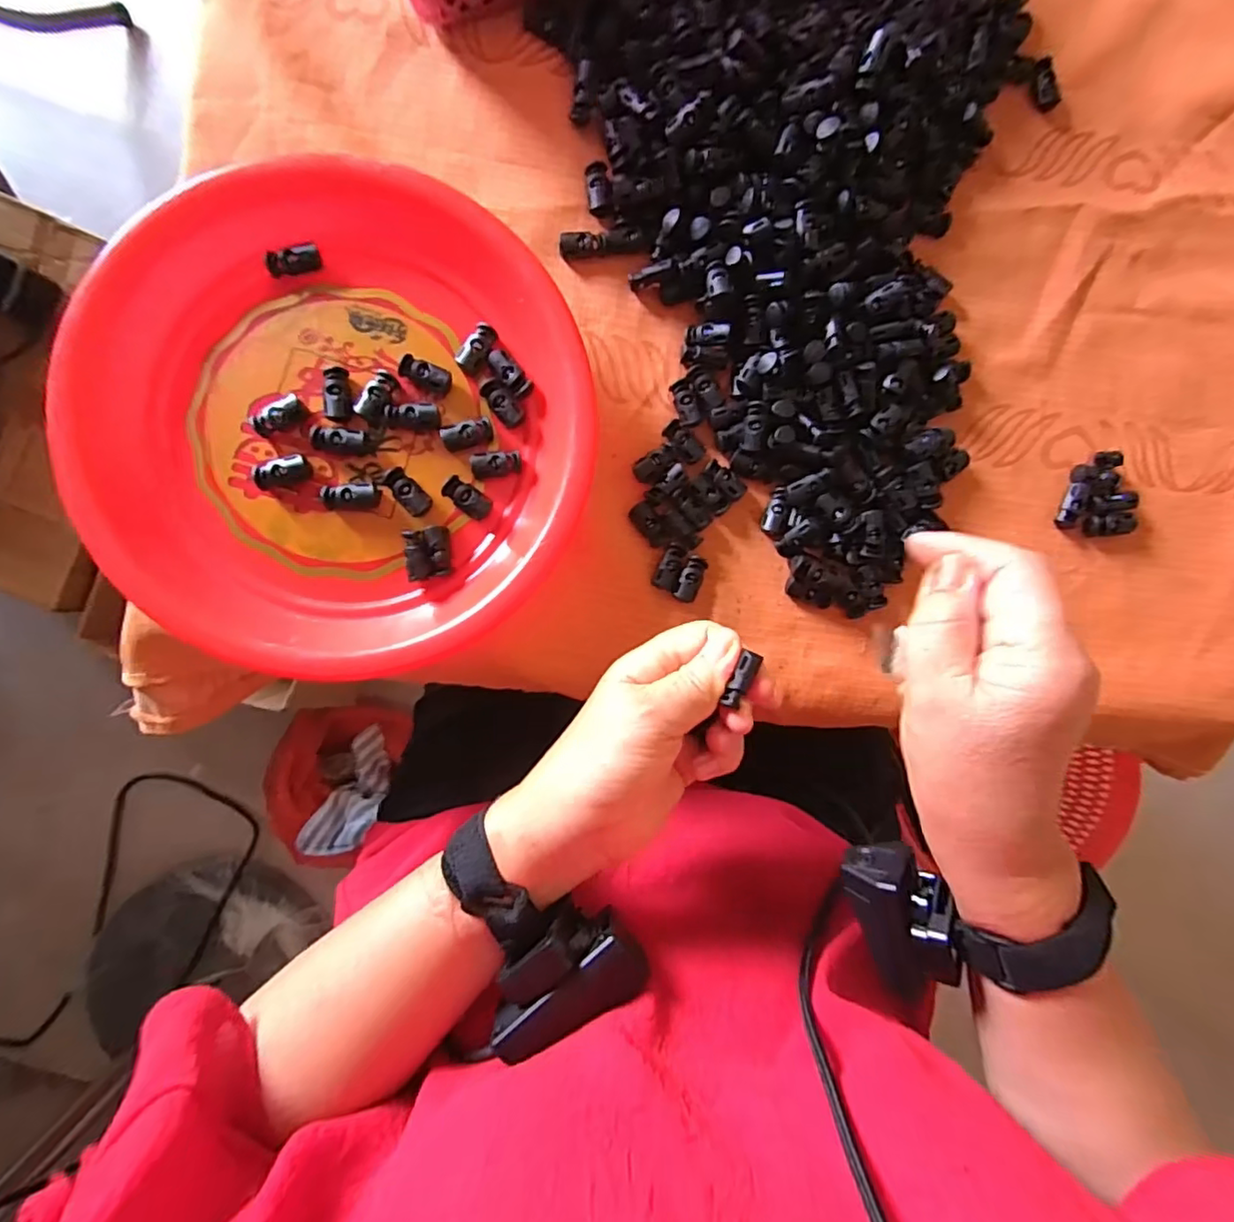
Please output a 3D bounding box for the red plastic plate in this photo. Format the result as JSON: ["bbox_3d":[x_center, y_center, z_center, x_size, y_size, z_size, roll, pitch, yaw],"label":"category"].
[{"bbox_3d":[-0.142,-0.098,0.319,0.244,0.045,0.255,0,90,-4],"label":"red plastic plate"}]

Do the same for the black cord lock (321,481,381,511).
[{"bbox_3d":[-0.141,-0.061,0.318,0.027,0.010,0.015,-8,91,-4],"label":"black cord lock"}]

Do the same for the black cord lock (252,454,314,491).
[{"bbox_3d":[-0.176,-0.073,0.315,0.028,0.008,0.013,-18,91,-4],"label":"black cord lock"}]

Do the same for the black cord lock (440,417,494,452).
[{"bbox_3d":[-0.081,-0.096,0.325,0.028,0.008,0.013,-22,91,-17],"label":"black cord lock"}]

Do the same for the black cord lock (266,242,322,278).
[{"bbox_3d":[-0.172,-0.187,0.320,0.026,0.008,0.011,-26,92,-16],"label":"black cord lock"}]

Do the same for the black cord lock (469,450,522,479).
[{"bbox_3d":[-0.065,-0.080,0.327,0.028,0.009,0.012,-13,91,-18],"label":"black cord lock"}]

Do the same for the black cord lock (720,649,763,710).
[{"bbox_3d":[0.057,0.031,0.272,0.010,0.005,0.026,27,91,-3],"label":"black cord lock"}]

